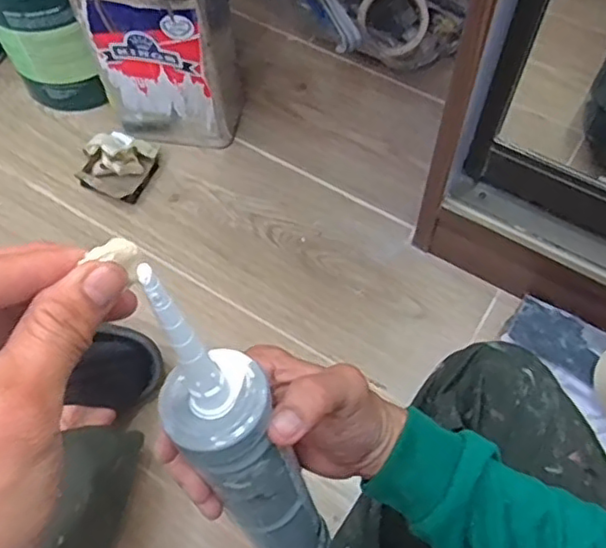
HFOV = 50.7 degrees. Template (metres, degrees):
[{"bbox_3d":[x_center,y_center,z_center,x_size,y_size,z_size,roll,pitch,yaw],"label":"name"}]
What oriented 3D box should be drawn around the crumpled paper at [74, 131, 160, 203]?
[{"bbox_3d":[-0.239,-0.142,0.818,0.092,0.036,0.090,21,64,11],"label":"crumpled paper"}]

